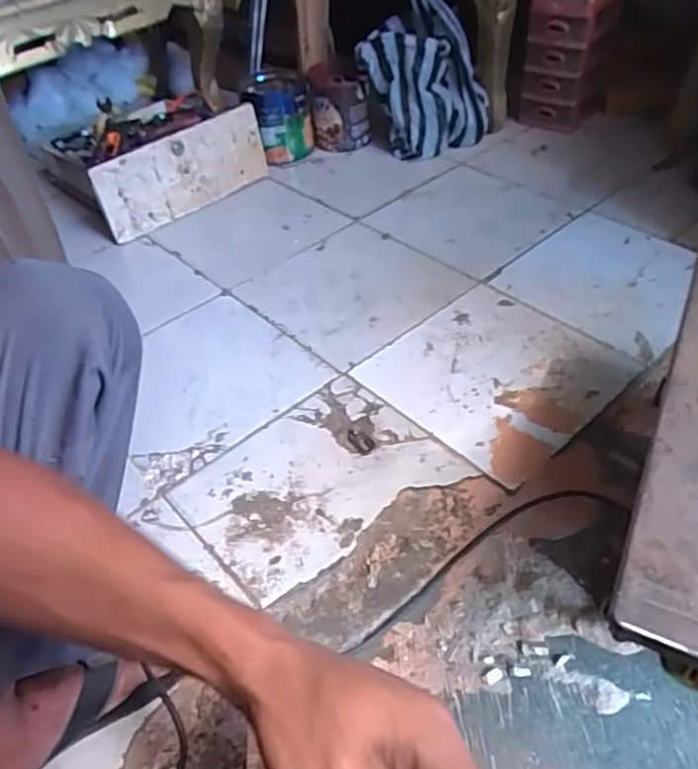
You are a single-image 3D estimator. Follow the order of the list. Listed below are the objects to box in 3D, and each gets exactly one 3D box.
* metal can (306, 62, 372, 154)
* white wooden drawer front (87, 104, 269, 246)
[{"bbox_3d":[-0.019,-0.605,1.402,0.124,0.168,0.129,-4,45,3],"label":"metal can"},{"bbox_3d":[-0.316,-0.413,1.244,0.357,0.148,0.029,-35,44,-25],"label":"white wooden drawer front"}]

